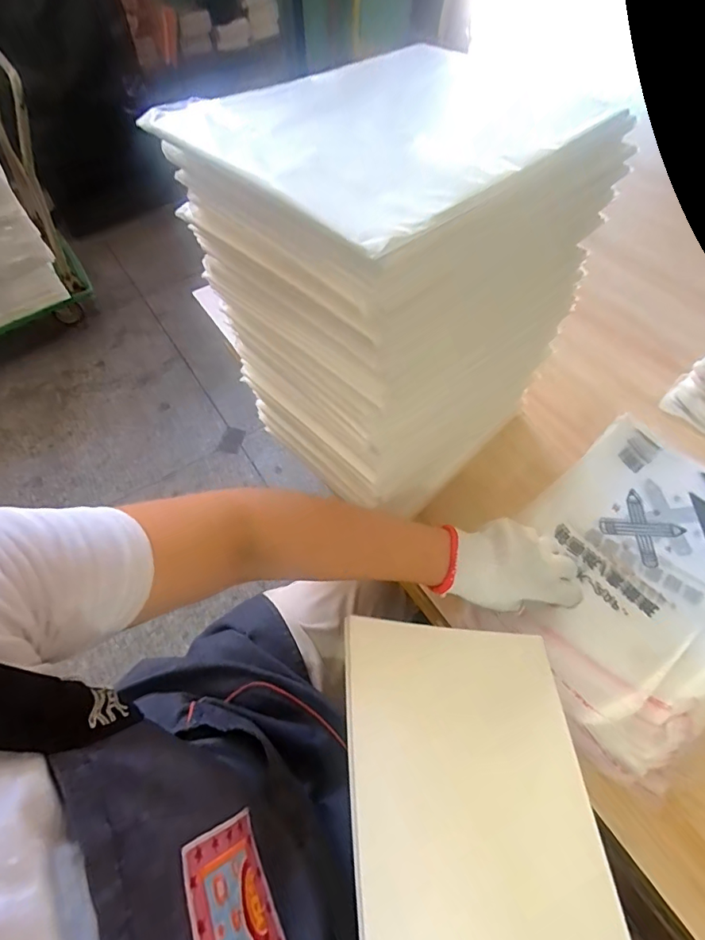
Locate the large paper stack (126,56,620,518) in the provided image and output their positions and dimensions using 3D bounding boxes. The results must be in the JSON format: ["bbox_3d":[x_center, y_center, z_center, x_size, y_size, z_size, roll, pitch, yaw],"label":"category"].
[{"bbox_3d":[0.047,-0.130,0.444,0.267,0.341,0.183,-38,64,-21],"label":"large paper stack"}]

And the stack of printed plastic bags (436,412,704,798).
[{"bbox_3d":[0.298,0.102,0.495,0.352,0.039,0.227,-39,64,-21],"label":"stack of printed plastic bags"}]

